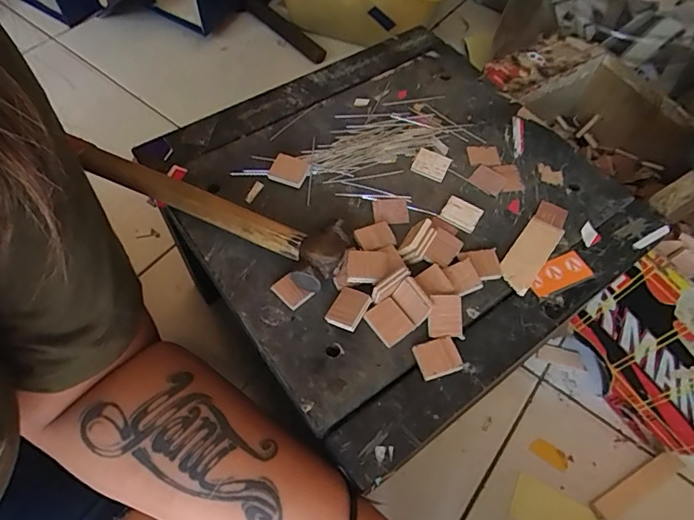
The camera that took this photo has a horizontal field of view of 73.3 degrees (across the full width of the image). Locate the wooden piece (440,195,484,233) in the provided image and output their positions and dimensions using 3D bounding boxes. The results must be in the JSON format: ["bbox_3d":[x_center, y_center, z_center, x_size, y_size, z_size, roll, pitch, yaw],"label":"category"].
[{"bbox_3d":[0.078,-0.031,0.320,0.024,0.006,0.020,30,62,13],"label":"wooden piece"}]

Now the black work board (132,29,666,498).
[{"bbox_3d":[0.033,-0.051,0.324,0.279,0.020,0.270,-34,68,-21],"label":"black work board"}]

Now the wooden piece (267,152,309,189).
[{"bbox_3d":[-0.041,-0.062,0.327,0.026,0.008,0.021,18,60,6],"label":"wooden piece"}]

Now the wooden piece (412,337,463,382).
[{"bbox_3d":[0.051,0.055,0.265,0.024,0.004,0.021,-17,63,-13],"label":"wooden piece"}]

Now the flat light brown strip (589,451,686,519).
[{"bbox_3d":[0.267,0.209,0.430,0.102,0.008,0.022,-22,64,-16],"label":"flat light brown strip"}]

